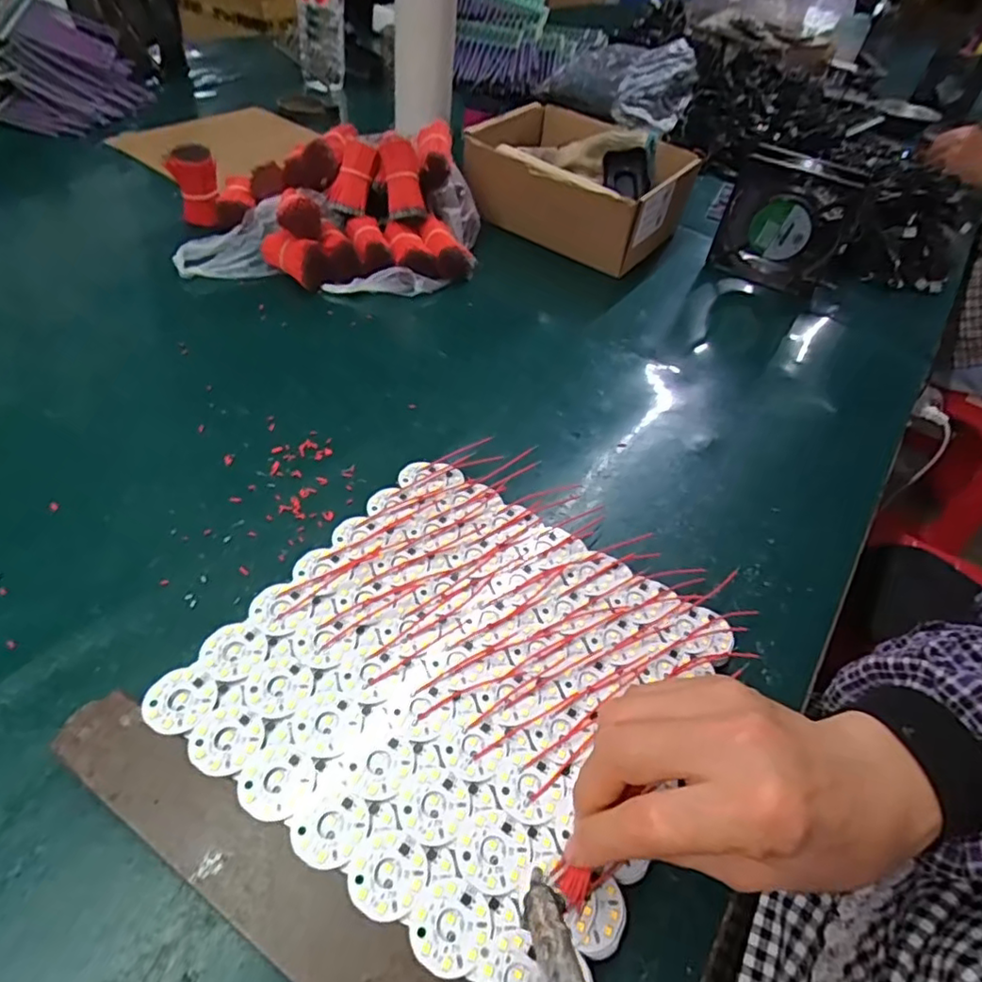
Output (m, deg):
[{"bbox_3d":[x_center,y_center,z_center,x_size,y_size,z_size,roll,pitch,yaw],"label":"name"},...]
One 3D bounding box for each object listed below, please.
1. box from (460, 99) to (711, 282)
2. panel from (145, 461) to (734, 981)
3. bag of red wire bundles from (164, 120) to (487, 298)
[{"bbox_3d":[0.094,-0.339,0.685,0.222,0.108,0.162,29,50,17],"label":"box"},{"bbox_3d":[-0.012,0.090,0.310,0.216,0.017,0.213,30,49,17],"label":"panel"},{"bbox_3d":[-0.160,-0.289,0.601,0.292,0.107,0.201,2,47,-8],"label":"bag of red wire bundles"}]

